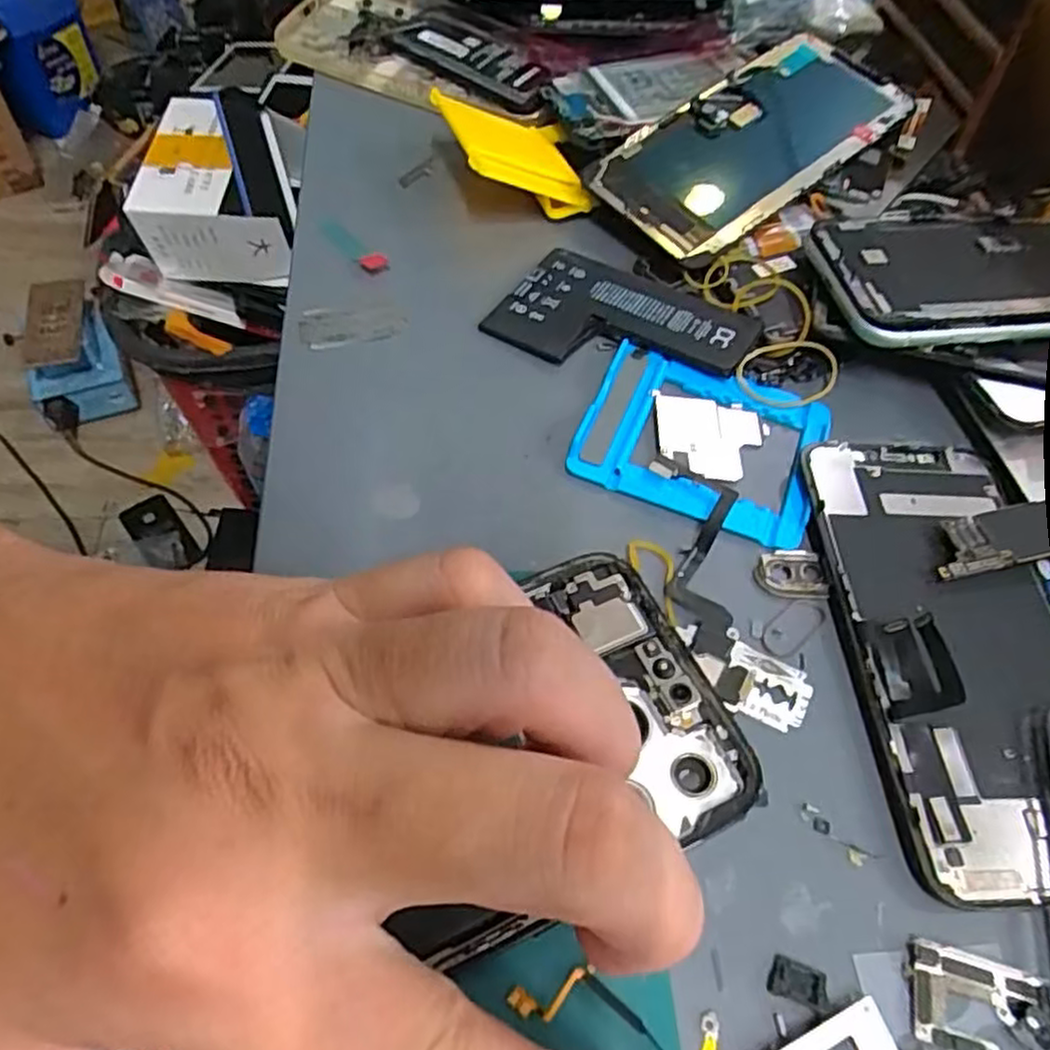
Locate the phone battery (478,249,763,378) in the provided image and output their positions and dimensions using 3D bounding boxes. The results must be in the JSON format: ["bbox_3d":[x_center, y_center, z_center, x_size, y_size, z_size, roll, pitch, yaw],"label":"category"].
[{"bbox_3d":[0.038,-0.080,0.286,0.095,0.006,0.057,28,58,13],"label":"phone battery"}]

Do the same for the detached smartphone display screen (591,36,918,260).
[{"bbox_3d":[0.102,-0.173,0.327,0.143,0.010,0.068,-38,70,-12],"label":"detached smartphone display screen"}]

